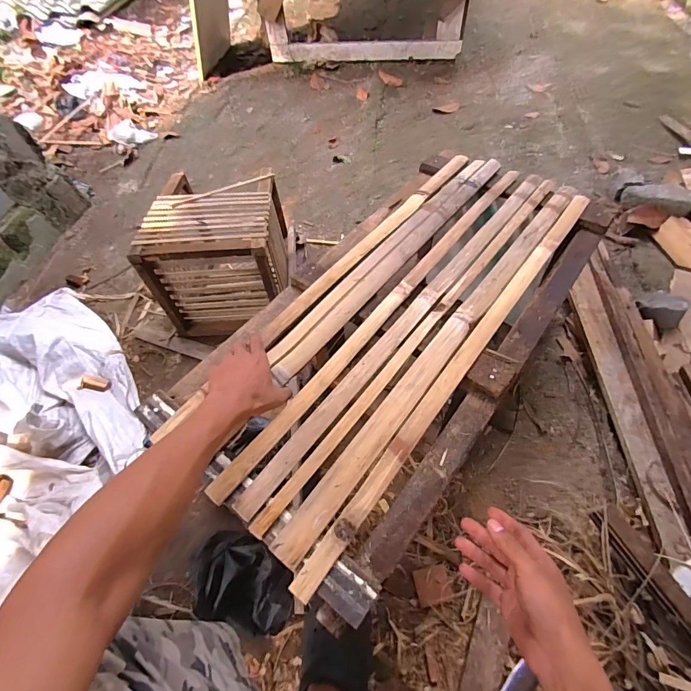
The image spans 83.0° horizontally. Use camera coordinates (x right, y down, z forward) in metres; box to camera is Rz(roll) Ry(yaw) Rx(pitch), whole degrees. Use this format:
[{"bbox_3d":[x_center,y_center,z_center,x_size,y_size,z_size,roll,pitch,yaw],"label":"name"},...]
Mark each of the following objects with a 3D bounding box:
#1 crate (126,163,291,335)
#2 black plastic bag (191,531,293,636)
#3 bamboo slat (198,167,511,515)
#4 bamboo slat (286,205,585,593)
[{"bbox_3d":[-0.333,-0.269,1.080,0.321,0.281,0.371,-2,56,3],"label":"crate"},{"bbox_3d":[-0.188,0.442,0.736,0.191,0.099,0.146,8,58,10],"label":"black plastic bag"},{"bbox_3d":[0.084,-0.076,0.654,0.036,0.018,0.800,32,65,23],"label":"bamboo slat"},{"bbox_3d":[0.194,0.005,0.584,0.036,0.012,0.788,32,65,23],"label":"bamboo slat"}]

